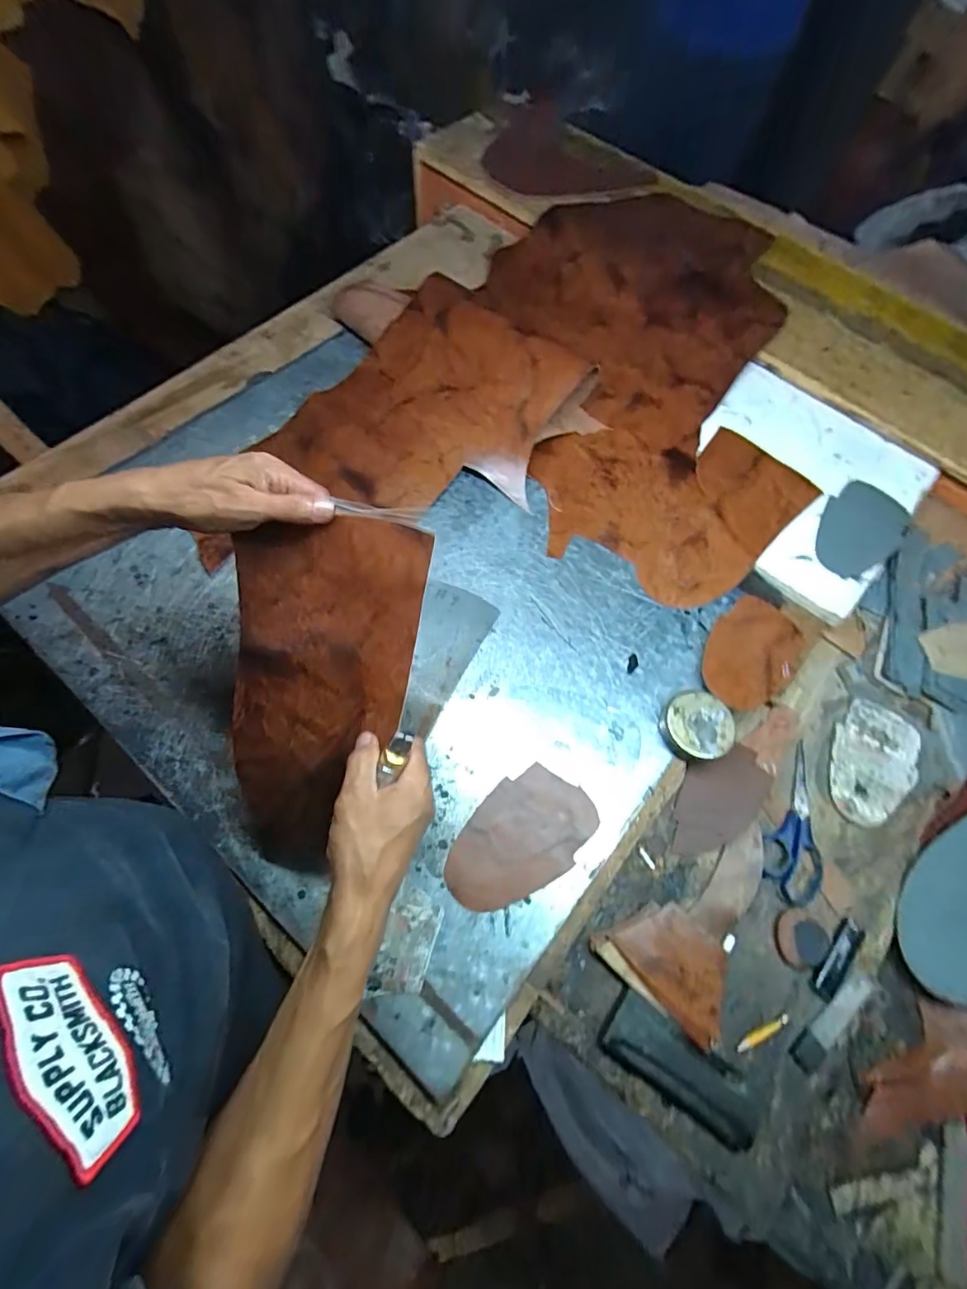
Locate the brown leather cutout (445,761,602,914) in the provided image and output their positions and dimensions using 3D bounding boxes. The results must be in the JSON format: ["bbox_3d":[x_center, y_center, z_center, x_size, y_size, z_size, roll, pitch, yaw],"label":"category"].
[{"bbox_3d":[0.037,0.198,0.503,0.099,0.004,0.155,40,67,16],"label":"brown leather cutout"}]

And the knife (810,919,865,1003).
[{"bbox_3d":[0.360,0.319,0.506,0.024,0.007,0.083,42,73,12],"label":"knife"}]

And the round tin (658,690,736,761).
[{"bbox_3d":[0.239,0.091,0.559,0.075,0.027,0.074,1,69,-2],"label":"round tin"}]

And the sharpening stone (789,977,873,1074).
[{"bbox_3d":[0.339,0.364,0.484,0.108,0.004,0.026,-37,75,-15],"label":"sharpening stone"}]

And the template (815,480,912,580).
[{"bbox_3d":[0.506,-0.160,0.670,0.162,0.006,0.102,-32,74,-13],"label":"template"}]

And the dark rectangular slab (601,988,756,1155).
[{"bbox_3d":[0.181,0.390,0.460,0.148,0.021,0.054,32,71,9],"label":"dark rectangular slab"}]

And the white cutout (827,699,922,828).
[{"bbox_3d":[0.464,0.142,0.594,0.095,0.011,0.150,24,70,6],"label":"white cutout"}]

